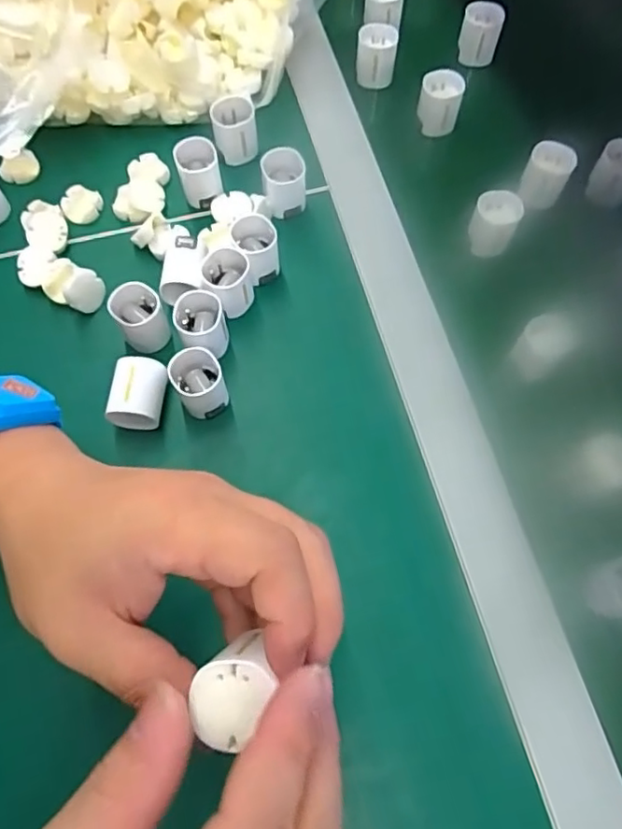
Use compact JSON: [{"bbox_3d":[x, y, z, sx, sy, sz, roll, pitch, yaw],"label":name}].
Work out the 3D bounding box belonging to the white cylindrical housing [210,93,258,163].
[{"bbox_3d":[-0.054,-0.201,0.422,0.030,0.030,0.031,-10,72,-3],"label":"white cylindrical housing"}]

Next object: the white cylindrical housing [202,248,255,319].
[{"bbox_3d":[-0.052,-0.081,0.381,0.029,0.039,0.031,0,72,0],"label":"white cylindrical housing"}]

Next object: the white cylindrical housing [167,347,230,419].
[{"bbox_3d":[-0.066,-0.016,0.354,0.028,0.038,0.032,-16,72,-5],"label":"white cylindrical housing"}]

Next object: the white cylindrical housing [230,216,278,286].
[{"bbox_3d":[-0.035,-0.104,0.388,0.027,0.039,0.033,-7,72,-2],"label":"white cylindrical housing"}]

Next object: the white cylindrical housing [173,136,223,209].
[{"bbox_3d":[-0.077,-0.165,0.407,0.027,0.032,0.030,-17,72,-6],"label":"white cylindrical housing"}]

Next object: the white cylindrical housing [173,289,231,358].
[{"bbox_3d":[-0.067,-0.053,0.369,0.028,0.039,0.035,-9,72,-3],"label":"white cylindrical housing"}]

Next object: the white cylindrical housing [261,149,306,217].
[{"bbox_3d":[-0.018,-0.155,0.408,0.028,0.040,0.030,0,72,0],"label":"white cylindrical housing"}]

